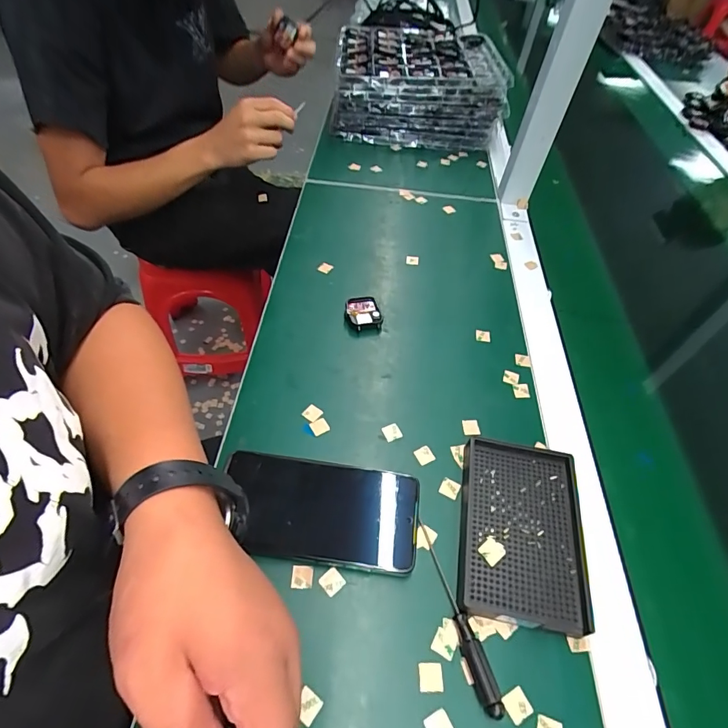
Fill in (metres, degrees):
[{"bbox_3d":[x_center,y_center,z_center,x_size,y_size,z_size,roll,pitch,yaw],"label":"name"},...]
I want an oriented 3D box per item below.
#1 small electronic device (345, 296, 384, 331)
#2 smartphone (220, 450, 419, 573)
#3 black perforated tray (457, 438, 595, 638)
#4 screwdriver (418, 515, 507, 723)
[{"bbox_3d":[-0.001,-0.059,0.490,0.039,0.013,0.045,-1,52,-7],"label":"small electronic device"},{"bbox_3d":[-0.036,0.116,0.343,0.155,0.010,0.078,7,55,4],"label":"smartphone"},{"bbox_3d":[0.126,0.132,0.347,0.091,0.020,0.136,12,52,3],"label":"black perforated tray"},{"bbox_3d":[0.067,0.177,0.310,0.012,0.013,0.126,-11,54,-14],"label":"screwdriver"}]

